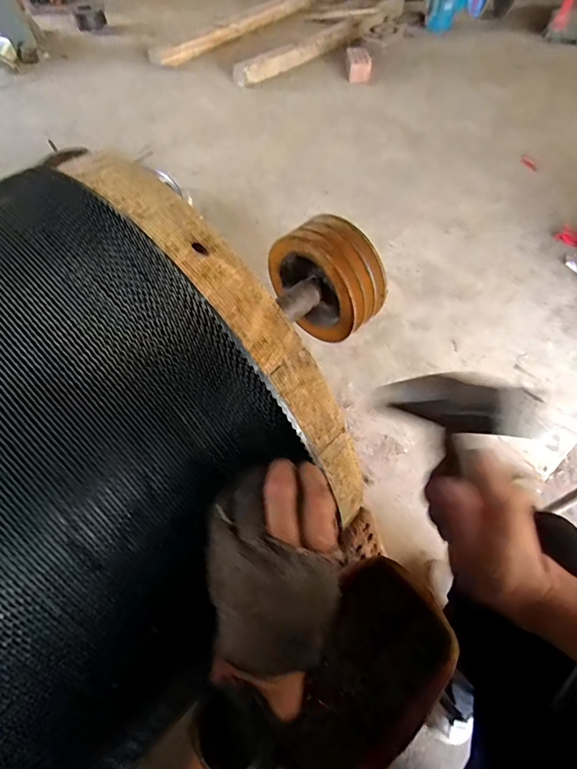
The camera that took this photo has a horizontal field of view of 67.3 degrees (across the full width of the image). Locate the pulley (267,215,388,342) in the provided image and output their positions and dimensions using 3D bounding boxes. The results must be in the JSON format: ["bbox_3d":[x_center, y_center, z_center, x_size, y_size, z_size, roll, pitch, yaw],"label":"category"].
[{"bbox_3d":[0.067,-0.176,0.734,0.191,0.175,0.090,38,63,25],"label":"pulley"}]

